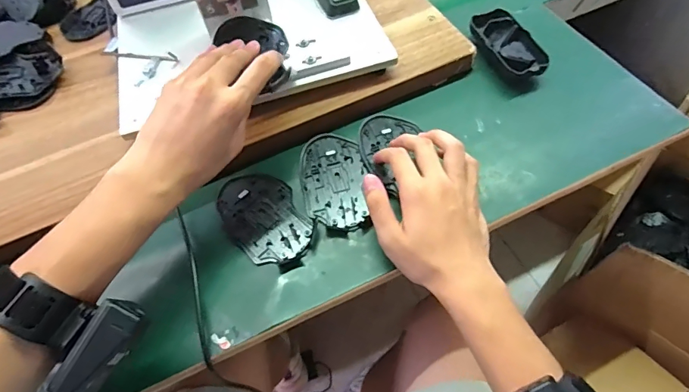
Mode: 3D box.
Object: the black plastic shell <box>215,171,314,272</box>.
[{"bbox_3d":[-0.080,0.022,0.425,0.071,0.007,0.119,-34,62,-15],"label":"black plastic shell"}]

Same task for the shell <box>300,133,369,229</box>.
[{"bbox_3d":[-0.012,-0.019,0.443,0.066,0.007,0.114,-12,59,-3],"label":"shell"}]

